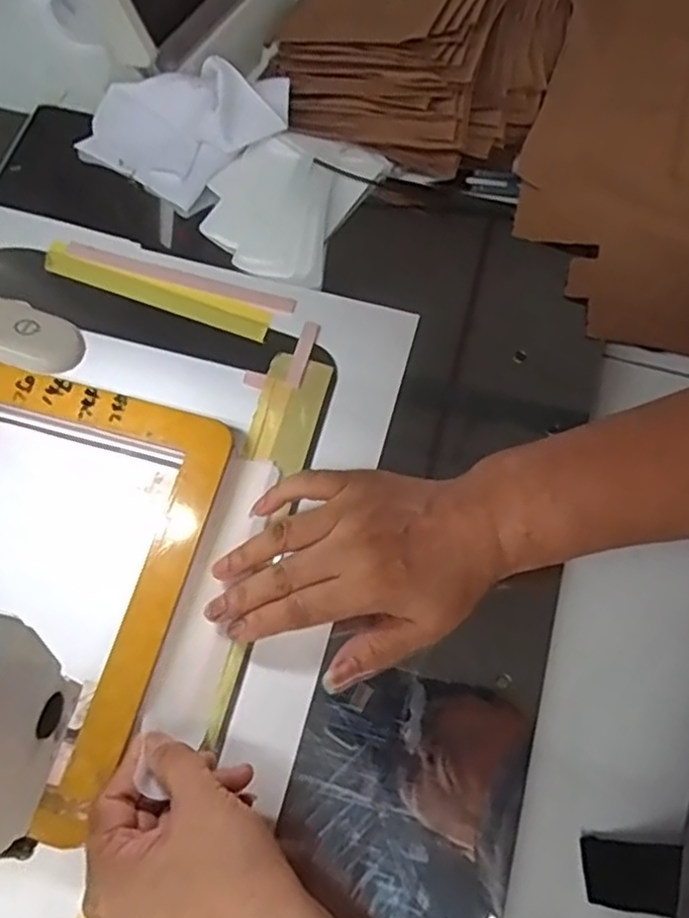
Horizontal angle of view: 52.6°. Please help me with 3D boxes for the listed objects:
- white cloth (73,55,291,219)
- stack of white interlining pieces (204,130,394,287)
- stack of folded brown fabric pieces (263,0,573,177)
[{"bbox_3d":[-0.120,-0.235,0.498,0.157,0.055,0.088,4,70,1],"label":"white cloth"},{"bbox_3d":[-0.040,-0.191,0.498,0.100,0.025,0.125,23,72,8],"label":"stack of white interlining pieces"},{"bbox_3d":[0.062,-0.342,0.524,0.209,0.080,0.242,12,70,4],"label":"stack of folded brown fabric pieces"}]

